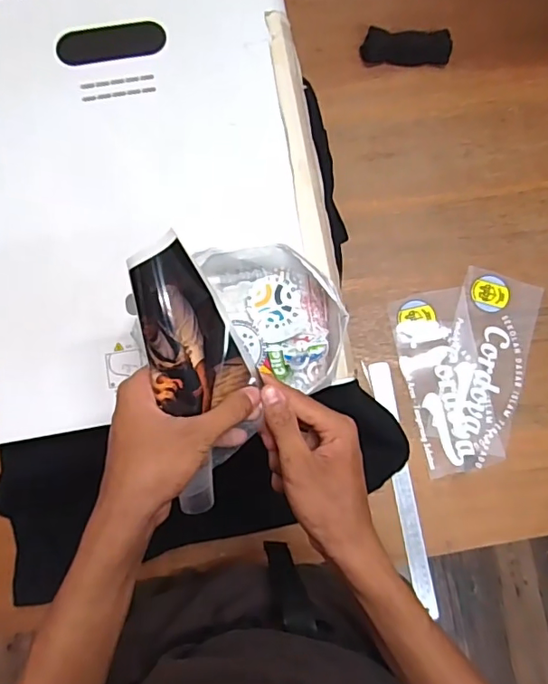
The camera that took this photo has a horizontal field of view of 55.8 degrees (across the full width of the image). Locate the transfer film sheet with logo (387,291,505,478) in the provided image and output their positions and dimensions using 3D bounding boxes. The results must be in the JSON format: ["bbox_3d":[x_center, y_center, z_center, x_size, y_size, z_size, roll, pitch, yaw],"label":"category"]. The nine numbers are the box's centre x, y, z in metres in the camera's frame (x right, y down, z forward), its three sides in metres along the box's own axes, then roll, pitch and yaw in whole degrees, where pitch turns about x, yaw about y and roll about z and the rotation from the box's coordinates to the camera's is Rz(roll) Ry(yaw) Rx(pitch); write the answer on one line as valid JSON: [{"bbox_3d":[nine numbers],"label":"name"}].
[{"bbox_3d":[0.235,0.051,0.708,0.106,0.004,0.240,-11,82,-1],"label":"transfer film sheet with logo"}]

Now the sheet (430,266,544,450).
[{"bbox_3d":[0.295,0.023,0.712,0.106,0.007,0.235,16,82,2],"label":"sheet"}]

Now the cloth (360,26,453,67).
[{"bbox_3d":[0.195,-0.436,0.765,0.125,0.034,0.045,0,82,0],"label":"cloth"}]

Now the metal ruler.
[{"bbox_3d":[0.171,0.189,0.689,0.027,0.008,0.324,-11,82,5],"label":"metal ruler"}]

